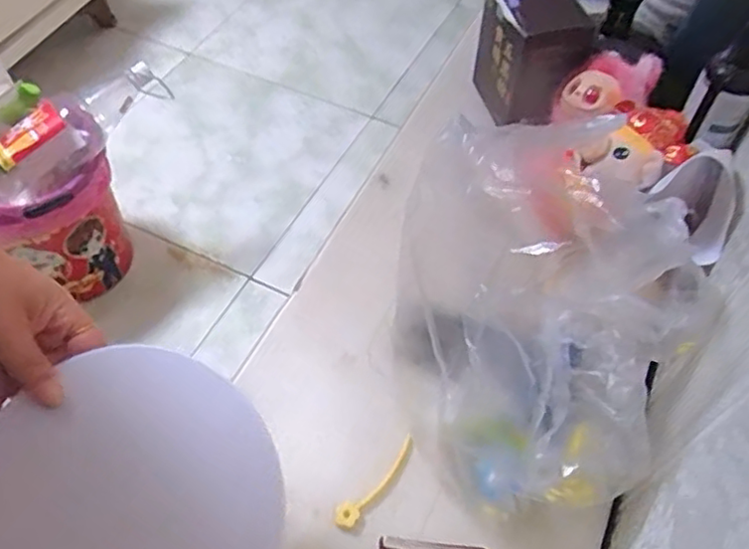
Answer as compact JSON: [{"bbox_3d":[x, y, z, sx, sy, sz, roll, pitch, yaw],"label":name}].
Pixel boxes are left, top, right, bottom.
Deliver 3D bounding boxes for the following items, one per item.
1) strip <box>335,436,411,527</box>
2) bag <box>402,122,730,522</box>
[{"bbox_3d":[0.001,0.161,0.507,0.016,0.011,0.084,40,80,24],"label":"strip"},{"bbox_3d":[0.110,0.035,0.447,0.200,0.241,0.188,26,59,17],"label":"bag"}]

